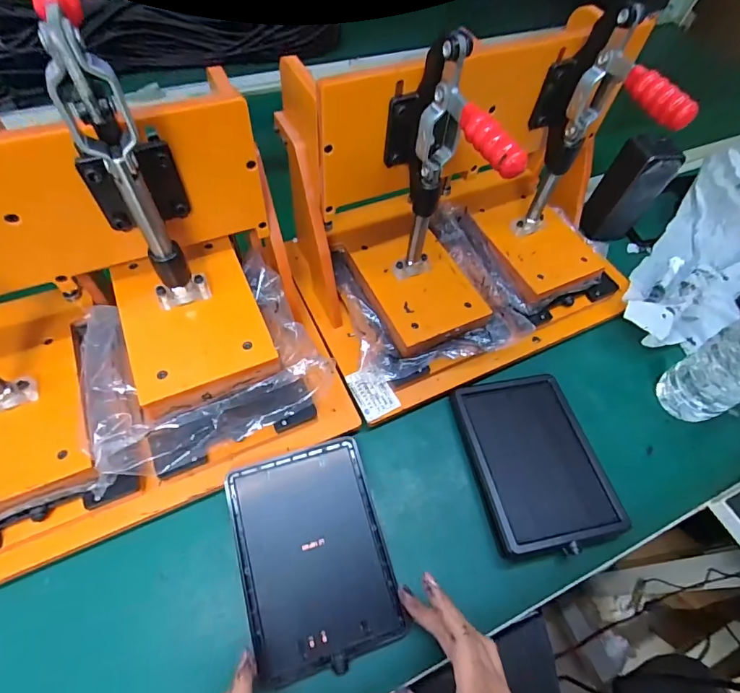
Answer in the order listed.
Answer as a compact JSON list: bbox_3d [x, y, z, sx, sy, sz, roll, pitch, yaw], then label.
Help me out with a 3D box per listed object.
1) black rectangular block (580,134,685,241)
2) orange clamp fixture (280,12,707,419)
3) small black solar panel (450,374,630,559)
[{"bbox_3d":[0.330,-0.200,0.553,0.058,0.126,0.045,-5,59,-7],"label":"black rectangular block"},{"bbox_3d":[0.119,-0.133,0.420,0.362,0.246,0.235,-21,62,-16],"label":"orange clamp fixture"},{"bbox_3d":[0.157,0.106,0.417,0.120,0.022,0.163,-8,59,-9],"label":"small black solar panel"}]

